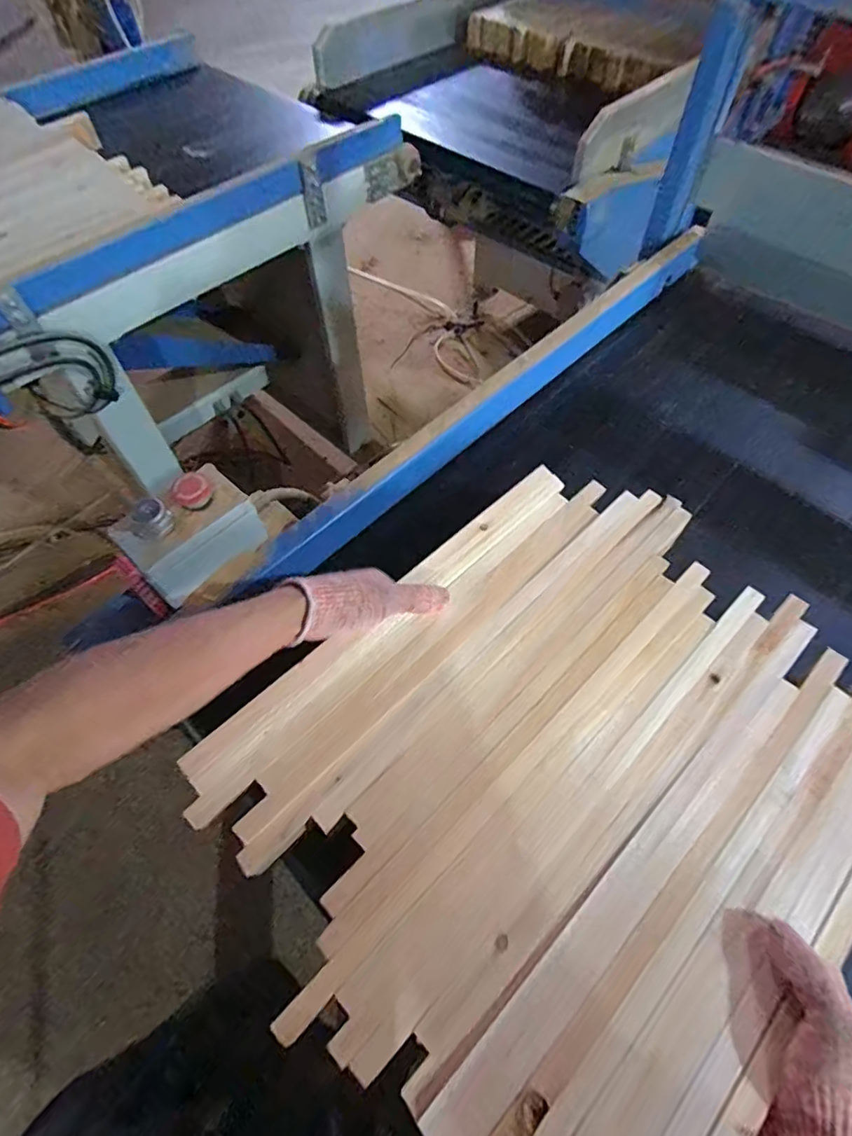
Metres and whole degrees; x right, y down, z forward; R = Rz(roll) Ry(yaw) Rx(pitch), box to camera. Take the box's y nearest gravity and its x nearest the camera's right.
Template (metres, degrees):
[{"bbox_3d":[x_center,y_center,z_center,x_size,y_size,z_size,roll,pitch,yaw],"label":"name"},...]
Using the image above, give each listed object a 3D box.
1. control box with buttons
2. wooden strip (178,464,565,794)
[{"bbox_3d":[-0.239,-0.036,0.560,0.065,0.094,0.127,36,66,21],"label":"control box with buttons"},{"bbox_3d":[-0.023,0.035,0.547,0.042,0.014,0.478,40,64,23],"label":"wooden strip"}]

